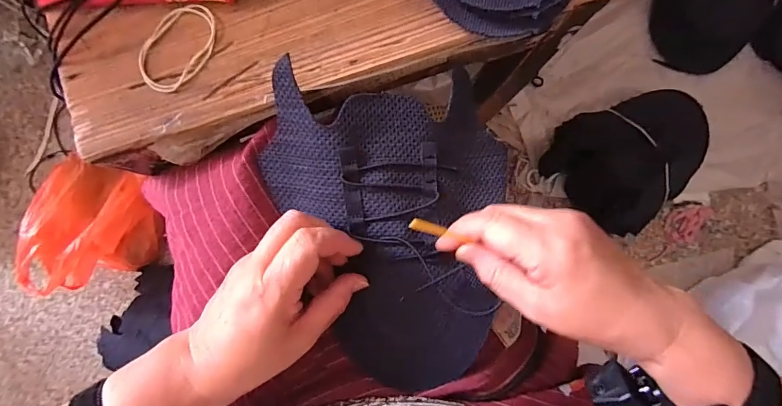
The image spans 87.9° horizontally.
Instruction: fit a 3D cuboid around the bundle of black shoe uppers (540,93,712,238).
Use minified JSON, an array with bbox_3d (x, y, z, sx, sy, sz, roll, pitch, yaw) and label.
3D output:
[{"bbox_3d":[0.421,-0.085,0.717,0.232,0.097,0.221,0,89,-1],"label":"bundle of black shoe uppers"}]

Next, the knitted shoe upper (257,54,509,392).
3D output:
[{"bbox_3d":[-0.006,0.024,0.309,0.178,0.045,0.237,-2,89,-1],"label":"knitted shoe upper"}]

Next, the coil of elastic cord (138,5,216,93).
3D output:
[{"bbox_3d":[-0.163,-0.119,0.309,0.047,0.008,0.072,28,89,0],"label":"coil of elastic cord"}]

